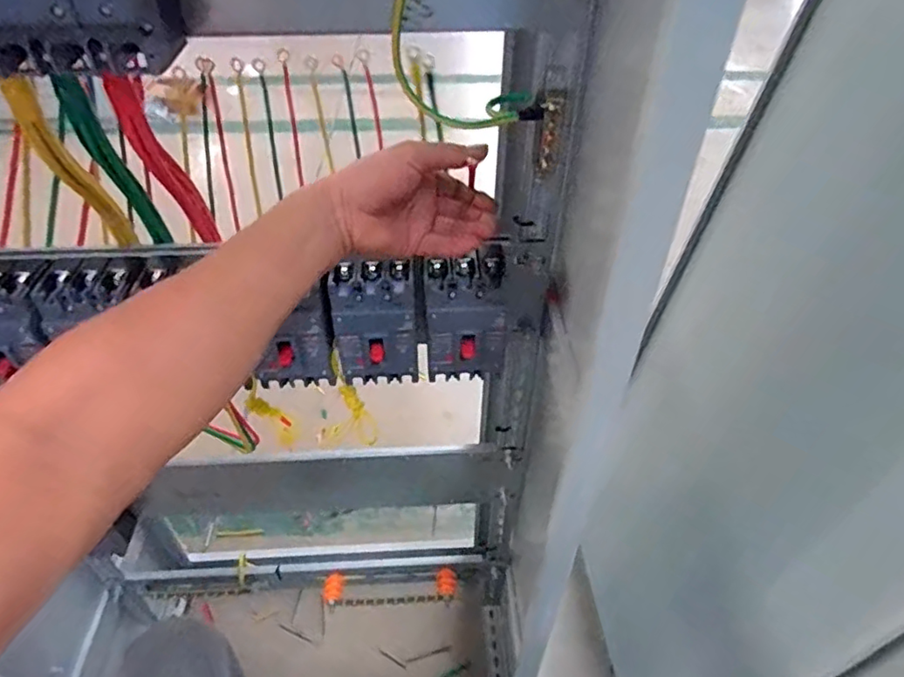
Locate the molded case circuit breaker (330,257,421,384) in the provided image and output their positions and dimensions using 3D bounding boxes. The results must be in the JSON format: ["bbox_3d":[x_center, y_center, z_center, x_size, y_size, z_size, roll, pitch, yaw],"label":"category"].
[{"bbox_3d":[-0.071,-0.012,0.560,0.077,0.108,0.057,-6,44,-7],"label":"molded case circuit breaker"}]

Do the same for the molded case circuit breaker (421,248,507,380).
[{"bbox_3d":[0.010,-0.020,0.564,0.079,0.115,0.063,-2,43,-4],"label":"molded case circuit breaker"}]

